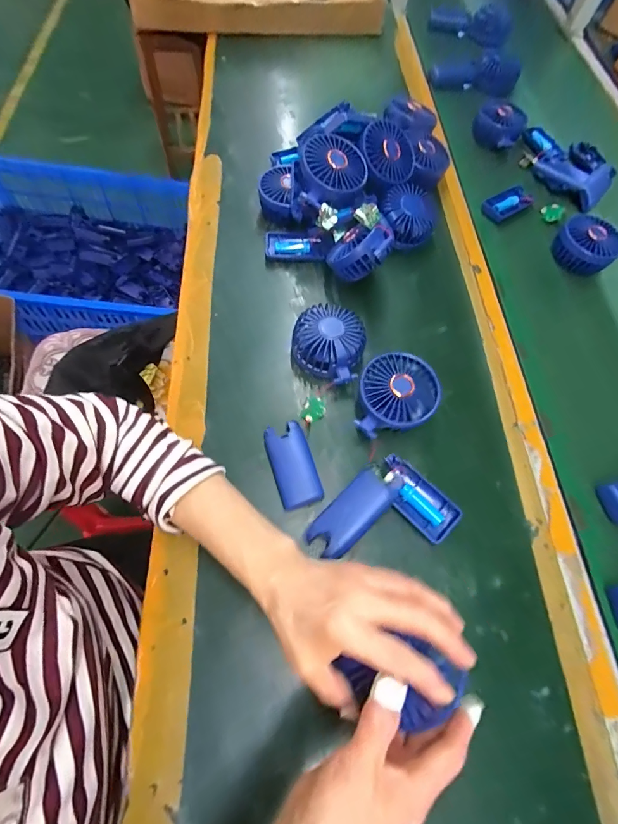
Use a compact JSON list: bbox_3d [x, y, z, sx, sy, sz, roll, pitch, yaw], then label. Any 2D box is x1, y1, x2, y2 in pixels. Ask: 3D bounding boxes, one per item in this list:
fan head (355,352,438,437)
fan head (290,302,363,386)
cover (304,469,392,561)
[{"bbox_3d":[0.097,-0.014,0.427,0.080,0.058,0.093,12,65,-1],"label":"fan head"},{"bbox_3d":[0.023,-0.076,0.452,0.079,0.054,0.085,3,65,-6],"label":"fan head"},{"bbox_3d":[0.042,0.102,0.374,0.090,0.015,0.043,-38,75,-21],"label":"cover"}]

